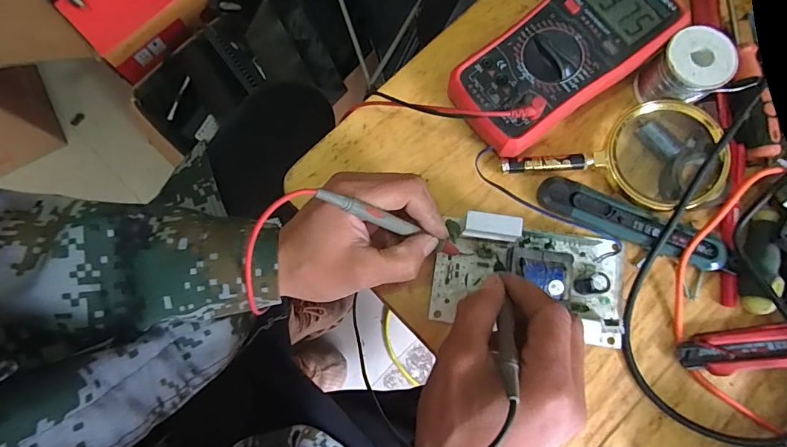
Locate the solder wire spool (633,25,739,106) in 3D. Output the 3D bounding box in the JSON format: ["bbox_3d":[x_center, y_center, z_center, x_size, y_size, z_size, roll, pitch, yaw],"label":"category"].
[{"bbox_3d":[0.237,-0.124,0.352,0.046,0.055,0.047,0,78,0],"label":"solder wire spool"}]

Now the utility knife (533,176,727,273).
[{"bbox_3d":[0.189,-0.001,0.341,0.144,0.016,0.034,24,79,5],"label":"utility knife"}]

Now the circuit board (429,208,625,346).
[{"bbox_3d":[0.109,0.041,0.326,0.147,0.044,0.083,11,78,0],"label":"circuit board"}]

